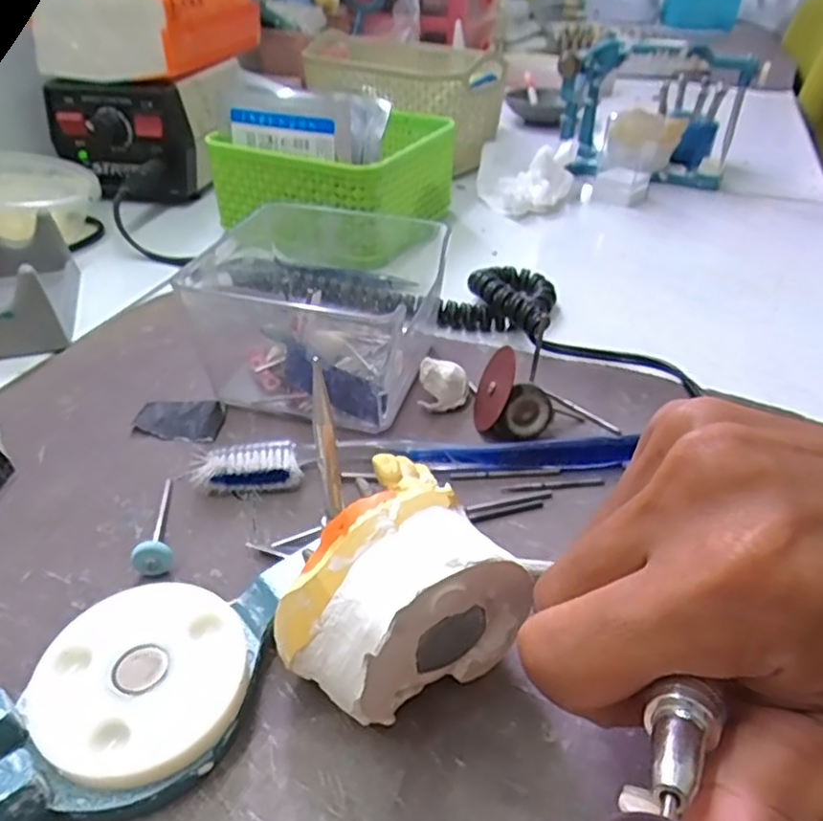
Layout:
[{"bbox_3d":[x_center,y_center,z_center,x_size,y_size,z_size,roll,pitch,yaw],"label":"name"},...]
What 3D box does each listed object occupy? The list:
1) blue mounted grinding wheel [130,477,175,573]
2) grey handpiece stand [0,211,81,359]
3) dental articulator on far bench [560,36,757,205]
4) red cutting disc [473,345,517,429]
[{"bbox_3d":[-0.092,0.038,0.233,0.012,0.012,0.046,-10,39,-14],"label":"blue mounted grinding wheel"},{"bbox_3d":[-0.213,-0.070,0.353,0.053,0.038,0.098,-14,40,-19],"label":"grey handpiece stand"},{"bbox_3d":[0.201,-0.254,0.552,0.138,0.094,0.175,12,39,14],"label":"dental articulator on far bench"},{"bbox_3d":[0.035,-0.009,0.281,0.004,0.032,0.036,20,42,-16],"label":"red cutting disc"}]

